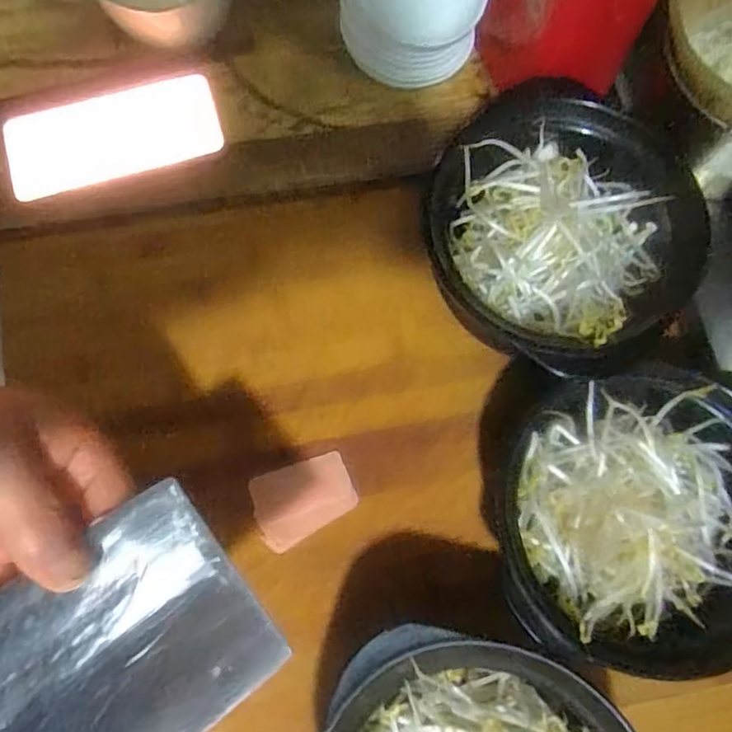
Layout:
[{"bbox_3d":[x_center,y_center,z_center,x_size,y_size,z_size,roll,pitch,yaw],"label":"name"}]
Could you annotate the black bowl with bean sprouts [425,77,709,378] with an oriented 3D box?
[{"bbox_3d":[0.125,-0.086,0.418,0.175,0.082,0.170,0,74,0],"label":"black bowl with bean sprouts"}]

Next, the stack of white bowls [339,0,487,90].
[{"bbox_3d":[0.032,-0.255,0.456,0.098,0.077,0.095,0,74,0],"label":"stack of white bowls"}]

